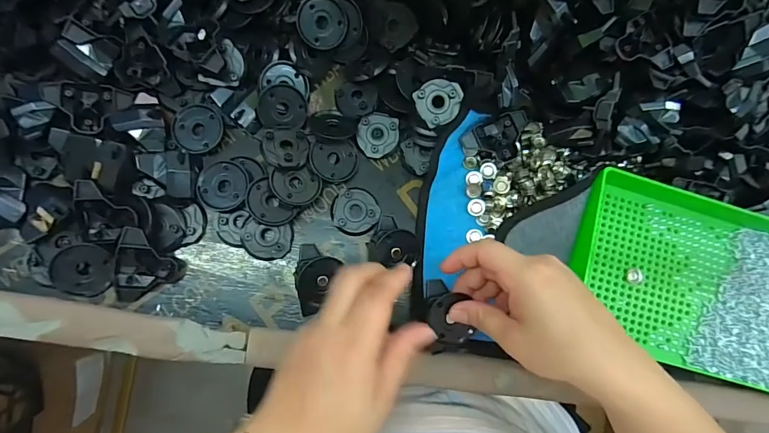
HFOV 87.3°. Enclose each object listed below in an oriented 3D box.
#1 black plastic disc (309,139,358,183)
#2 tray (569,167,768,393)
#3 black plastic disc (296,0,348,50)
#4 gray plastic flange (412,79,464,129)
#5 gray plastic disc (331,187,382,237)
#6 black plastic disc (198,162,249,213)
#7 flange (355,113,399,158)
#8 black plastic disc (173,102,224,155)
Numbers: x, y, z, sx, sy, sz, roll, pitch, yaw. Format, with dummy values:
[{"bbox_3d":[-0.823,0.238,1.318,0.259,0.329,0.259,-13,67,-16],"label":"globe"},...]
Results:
[{"bbox_3d":[-0.044,-0.049,0.356,0.042,0.004,0.037,-3,84,-21],"label":"black plastic disc"},{"bbox_3d":[0.289,0.057,0.360,0.243,0.027,0.157,16,79,-4],"label":"tray"},{"bbox_3d":[-0.054,-0.169,0.352,0.042,0.004,0.042,-3,109,-9],"label":"black plastic disc"},{"bbox_3d":[0.047,-0.099,0.349,0.038,0.010,0.038,-34,92,3],"label":"gray plastic flange"},{"bbox_3d":[-0.025,-0.005,0.358,0.042,0.006,0.042,-4,81,-7],"label":"gray plastic disc"},{"bbox_3d":[-0.135,-0.026,0.341,0.041,0.008,0.041,1,80,-6],"label":"black plastic disc"},{"bbox_3d":[-0.006,-0.074,0.367,0.037,0.008,0.039,1,80,-6],"label":"flange"},{"bbox_3d":[-0.163,-0.077,0.351,0.044,0.006,0.040,1,80,-6],"label":"black plastic disc"}]

